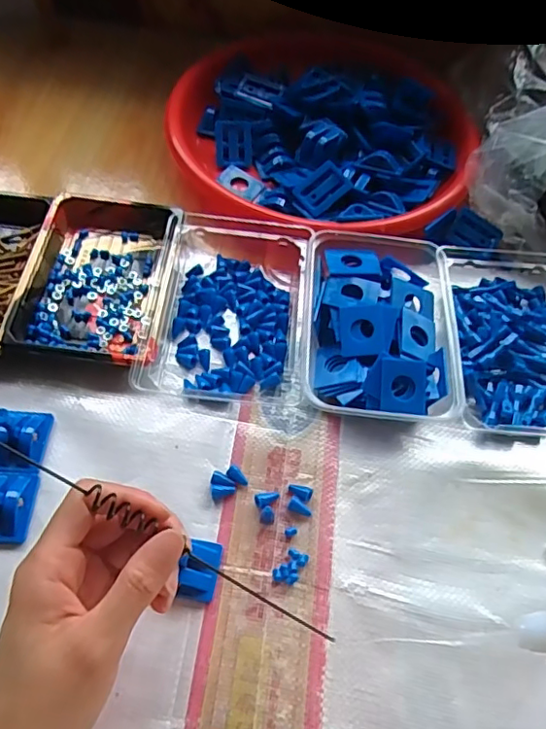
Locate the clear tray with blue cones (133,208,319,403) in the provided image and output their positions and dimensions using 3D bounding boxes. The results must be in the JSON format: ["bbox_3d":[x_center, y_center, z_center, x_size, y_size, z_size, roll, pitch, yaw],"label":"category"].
[{"bbox_3d":[-0.032,-0.054,0.444,0.117,0.029,0.183,6,57,-1],"label":"clear tray with blue cones"}]

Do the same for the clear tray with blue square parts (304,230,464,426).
[{"bbox_3d":[0.079,-0.031,0.433,0.110,0.035,0.169,6,57,-1],"label":"clear tray with blue square parts"}]

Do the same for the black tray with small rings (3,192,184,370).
[{"bbox_3d":[-0.136,-0.072,0.447,0.103,0.026,0.164,7,57,0],"label":"black tray with small rings"}]

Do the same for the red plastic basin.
[{"bbox_3d":[0.050,-0.238,0.559,0.286,0.058,0.286,2,57,-4],"label":"red plastic basin"}]

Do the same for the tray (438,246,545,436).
[{"bbox_3d":[0.194,-0.027,0.443,0.121,0.034,0.182,4,57,-2],"label":"tray"}]

